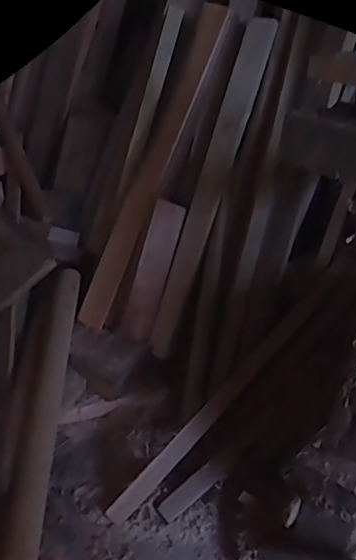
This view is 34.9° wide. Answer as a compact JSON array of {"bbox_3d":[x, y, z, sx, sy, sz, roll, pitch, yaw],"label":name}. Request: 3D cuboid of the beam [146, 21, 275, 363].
[{"bbox_3d":[0.056,-0.163,1.052,0.053,0.628,0.018,20,7,21],"label":"beam"}]

